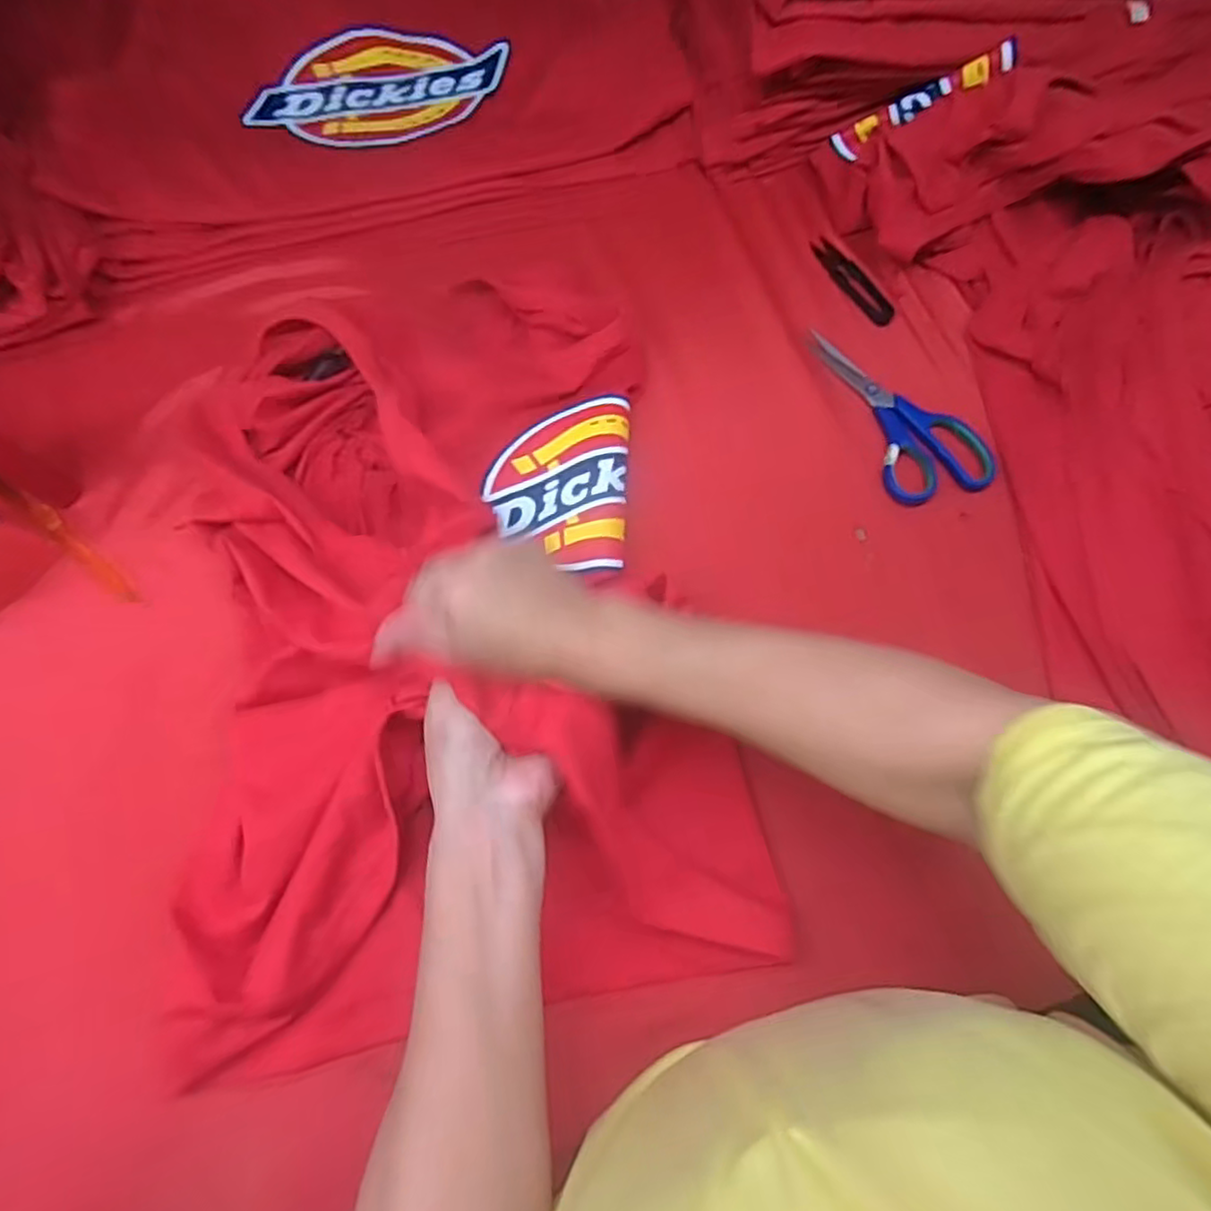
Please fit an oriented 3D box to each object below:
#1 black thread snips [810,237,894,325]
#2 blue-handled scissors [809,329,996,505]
[{"bbox_3d":[0.206,-0.270,0.542,0.024,0.009,0.093,-29,78,-8],"label":"black thread snips"},{"bbox_3d":[0.228,-0.154,0.502,0.079,0.008,0.165,-22,77,-6],"label":"blue-handled scissors"}]

